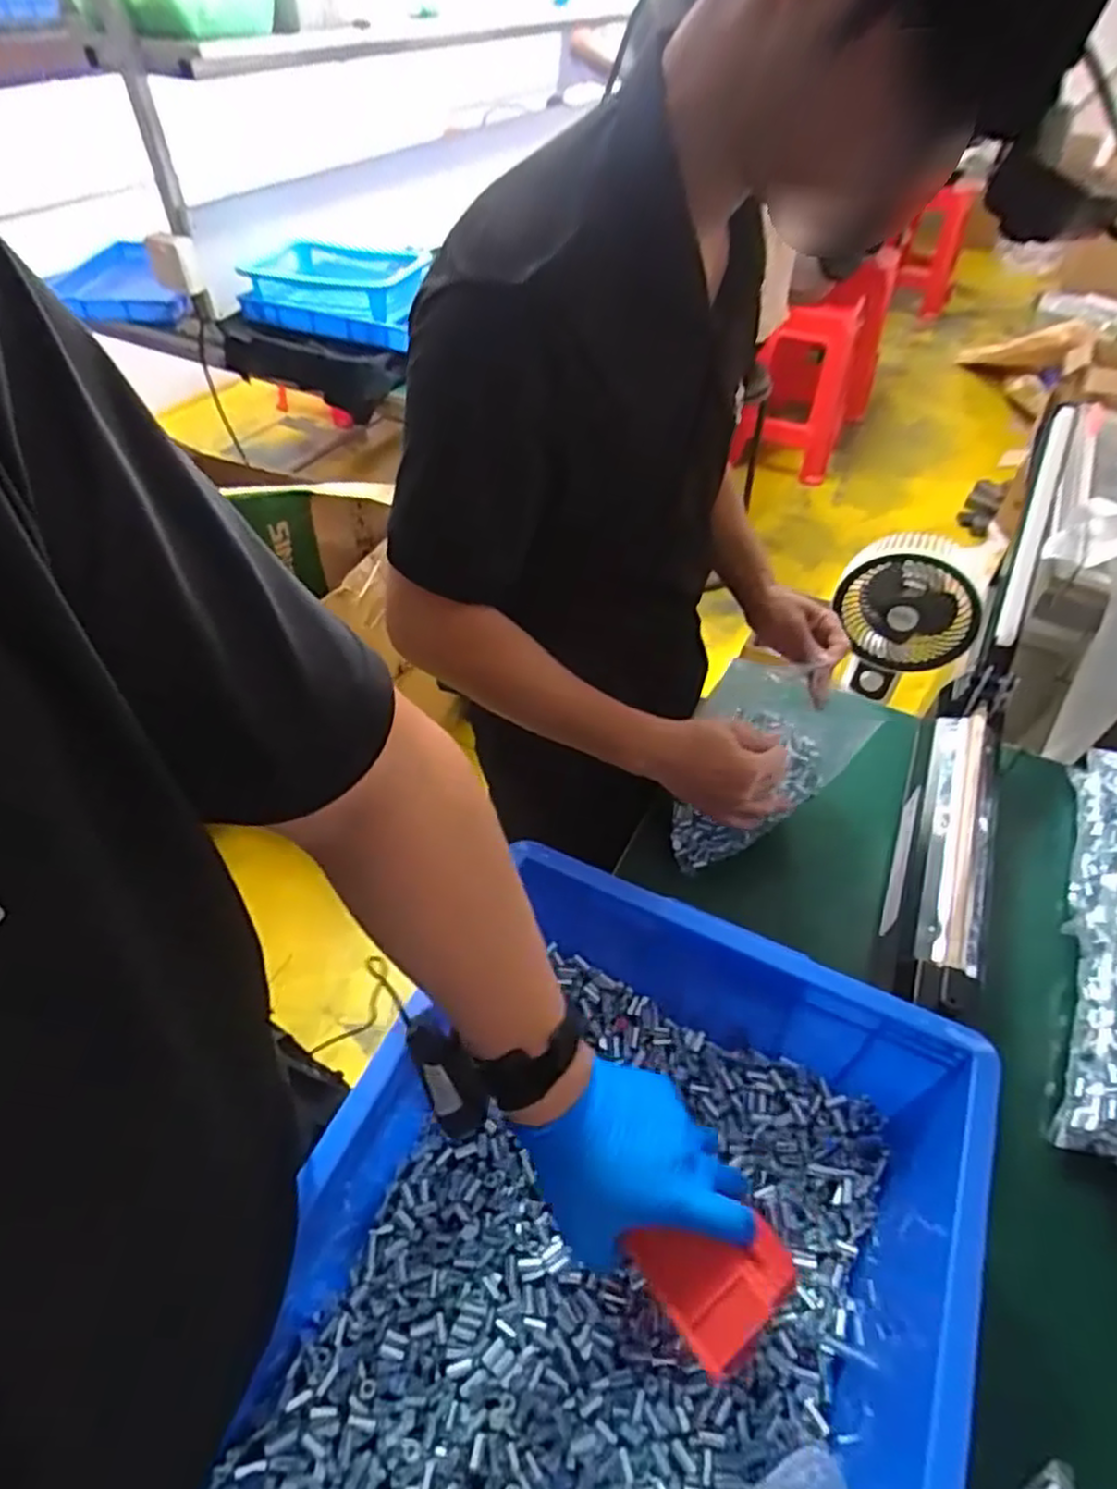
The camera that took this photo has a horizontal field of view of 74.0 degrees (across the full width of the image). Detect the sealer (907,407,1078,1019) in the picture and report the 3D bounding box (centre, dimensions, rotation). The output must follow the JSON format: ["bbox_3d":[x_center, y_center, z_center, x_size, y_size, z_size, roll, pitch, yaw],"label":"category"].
[{"bbox_3d":[0.457,-0.074,0.768,0.078,0.118,0.696,21,68,17],"label":"sealer"}]

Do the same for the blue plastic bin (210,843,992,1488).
[{"bbox_3d":[0.027,0.344,0.433,0.366,0.162,0.470,23,52,18],"label":"blue plastic bin"}]

